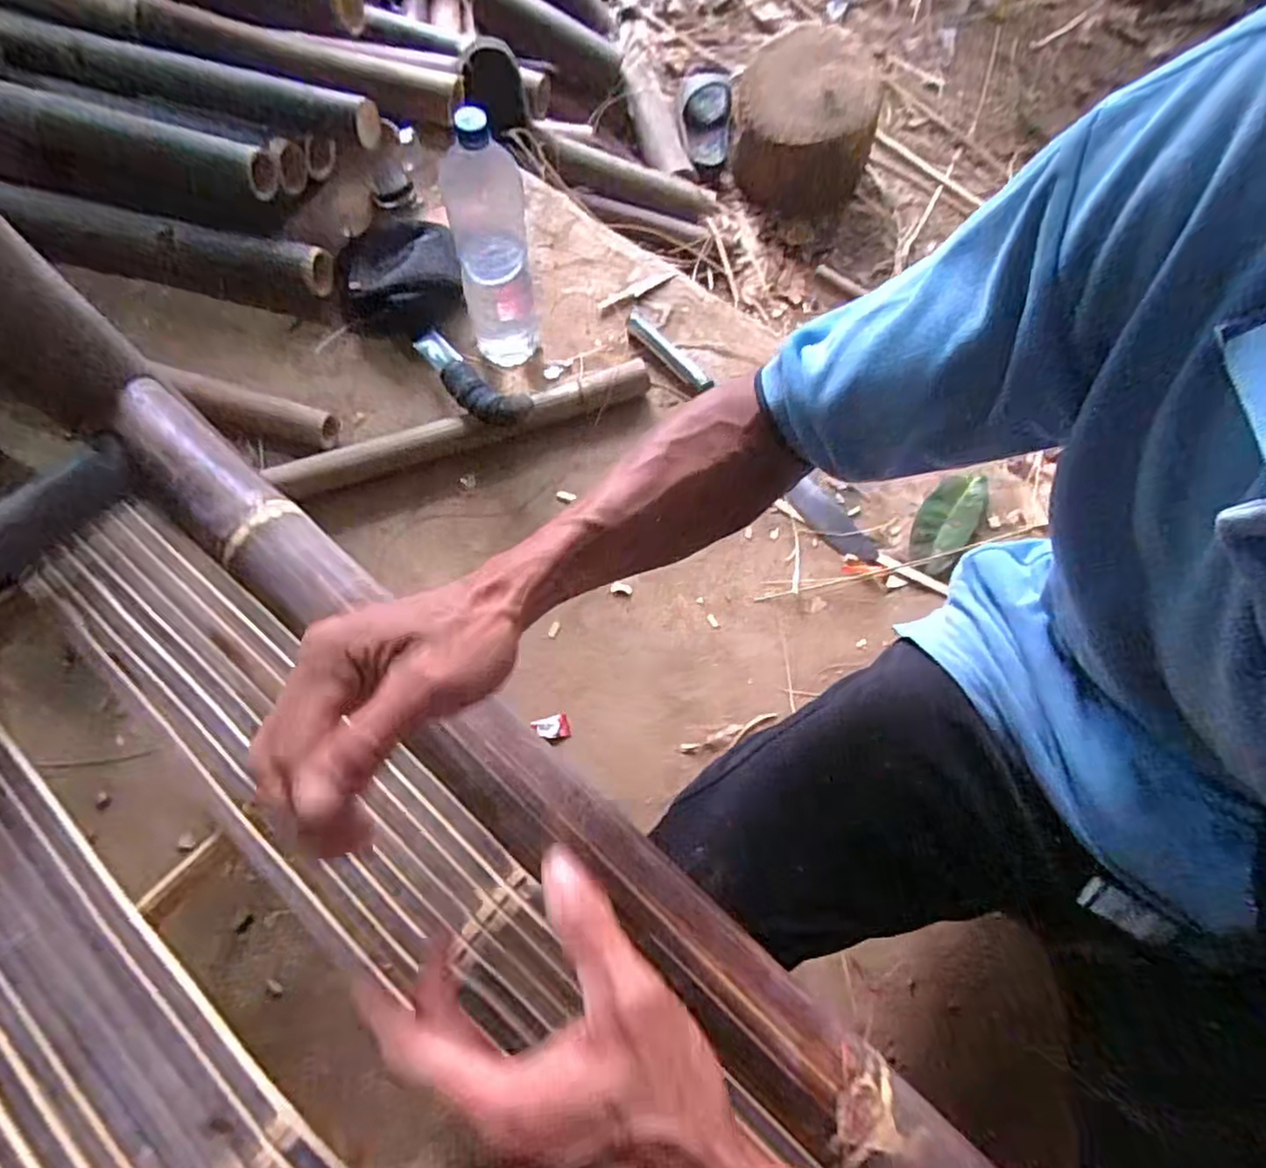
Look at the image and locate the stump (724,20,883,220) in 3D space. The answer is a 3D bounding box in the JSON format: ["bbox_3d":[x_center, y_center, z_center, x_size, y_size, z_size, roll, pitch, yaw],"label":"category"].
[{"bbox_3d":[0.342,-0.913,1.324,0.272,0.232,0.226,16,71,4],"label":"stump"}]

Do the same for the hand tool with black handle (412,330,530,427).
[{"bbox_3d":[-0.215,-0.263,0.844,0.188,0.034,0.059,37,74,10],"label":"hand tool with black handle"}]

